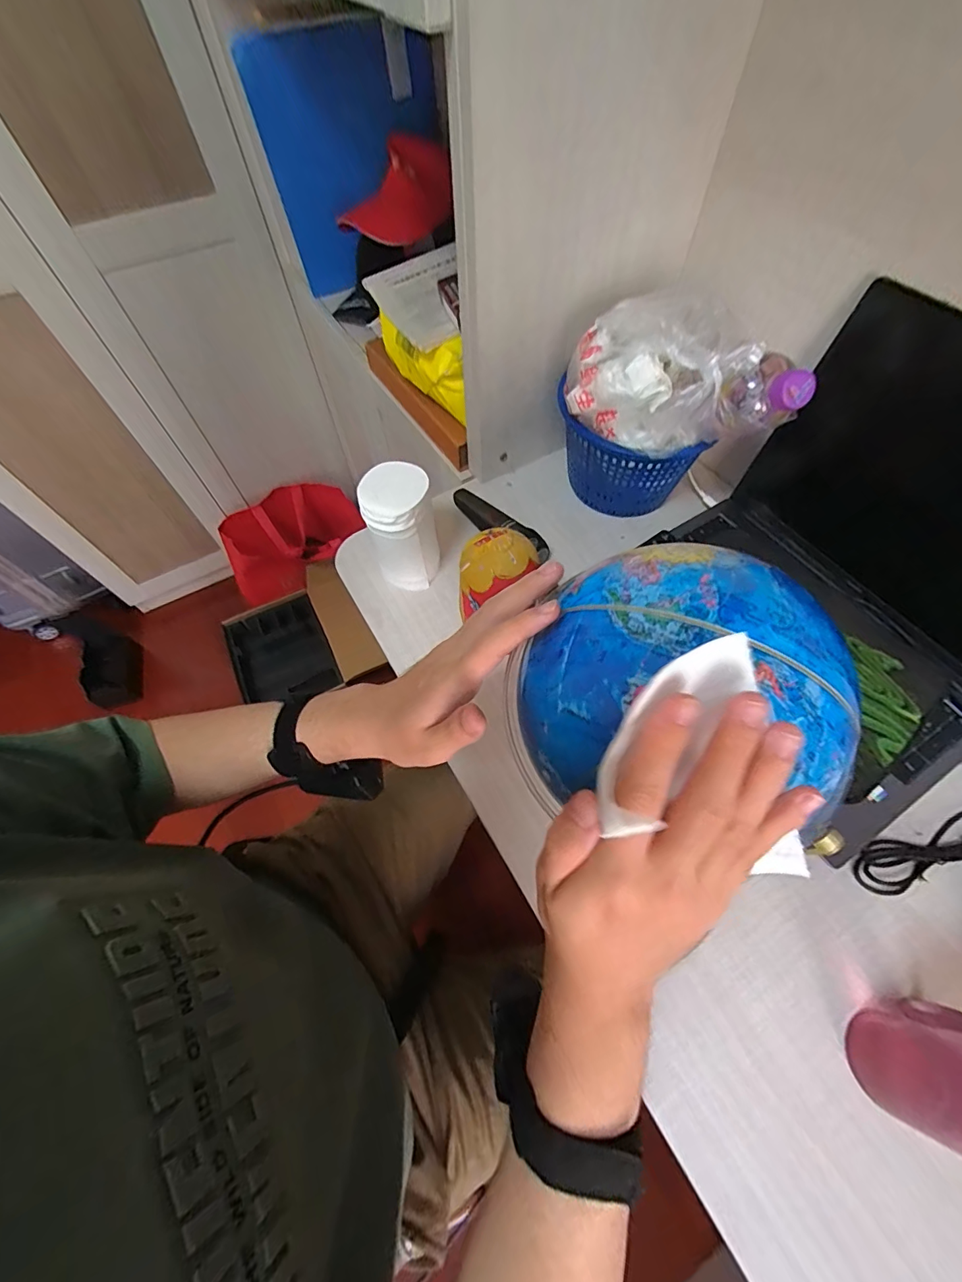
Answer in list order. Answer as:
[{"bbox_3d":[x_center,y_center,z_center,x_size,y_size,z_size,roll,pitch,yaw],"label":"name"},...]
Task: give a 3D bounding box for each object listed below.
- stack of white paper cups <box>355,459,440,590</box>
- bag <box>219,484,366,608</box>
[{"bbox_3d":[-0.085,-0.121,0.514,0.069,0.133,0.066,-4,61,-1],"label":"stack of white paper cups"},{"bbox_3d":[-0.542,-0.302,1.302,0.210,0.177,0.391,37,68,19],"label":"bag"}]

